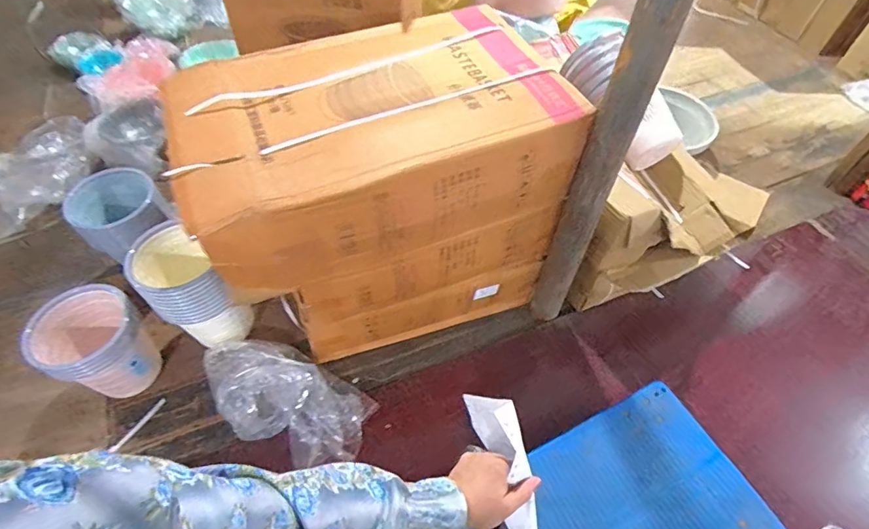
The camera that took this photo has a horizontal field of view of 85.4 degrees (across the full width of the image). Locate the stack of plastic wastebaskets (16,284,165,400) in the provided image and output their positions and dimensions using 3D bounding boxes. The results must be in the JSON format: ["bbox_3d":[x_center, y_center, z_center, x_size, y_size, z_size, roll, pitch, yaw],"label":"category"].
[{"bbox_3d":[-1.024,0.258,1.452,0.289,0.327,0.256,36,60,23],"label":"stack of plastic wastebaskets"}]

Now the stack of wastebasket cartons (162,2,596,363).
[{"bbox_3d":[-0.144,-0.176,1.391,0.889,0.766,0.565,-18,56,-14],"label":"stack of wastebasket cartons"}]

